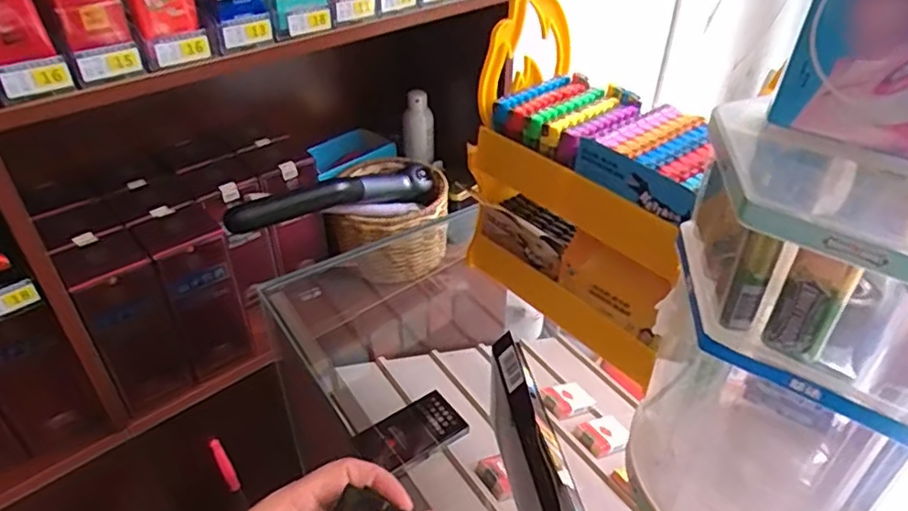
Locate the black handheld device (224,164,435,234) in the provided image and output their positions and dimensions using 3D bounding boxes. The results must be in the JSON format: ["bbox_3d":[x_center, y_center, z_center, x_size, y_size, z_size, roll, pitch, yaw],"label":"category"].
[{"bbox_3d":[-0.174,-0.092,0.950,0.074,0.068,0.355,32,34,35],"label":"black handheld device"}]

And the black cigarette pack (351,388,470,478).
[{"bbox_3d":[-0.038,0.170,0.587,0.102,0.018,0.061,-25,44,-29],"label":"black cigarette pack"}]

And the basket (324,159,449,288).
[{"bbox_3d":[-0.103,-0.064,1.075,0.187,0.134,0.210,3,38,4],"label":"basket"}]

